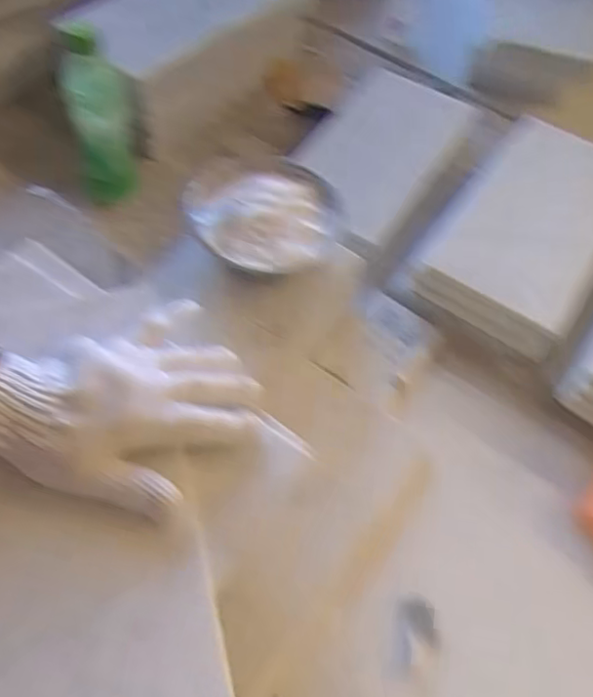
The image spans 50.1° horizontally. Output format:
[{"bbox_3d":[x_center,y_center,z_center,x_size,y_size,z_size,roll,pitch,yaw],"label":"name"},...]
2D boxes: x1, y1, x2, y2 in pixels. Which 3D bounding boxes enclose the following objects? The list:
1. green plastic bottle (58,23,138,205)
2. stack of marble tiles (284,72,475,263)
[{"bbox_3d":[-0.216,-0.258,0.716,0.081,0.196,0.062,-13,61,-14],"label":"green plastic bottle"},{"bbox_3d":[0.126,-0.296,0.896,0.169,0.023,0.252,38,73,11],"label":"stack of marble tiles"}]

